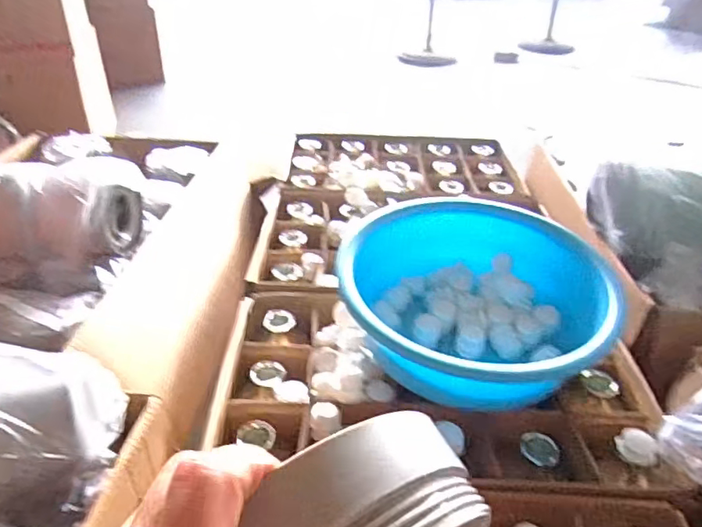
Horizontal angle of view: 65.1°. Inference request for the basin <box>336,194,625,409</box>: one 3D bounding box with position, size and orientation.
[{"bbox_3d":[0.180,0.048,0.837,0.363,0.131,0.363,1,34,-1],"label":"basin"}]

